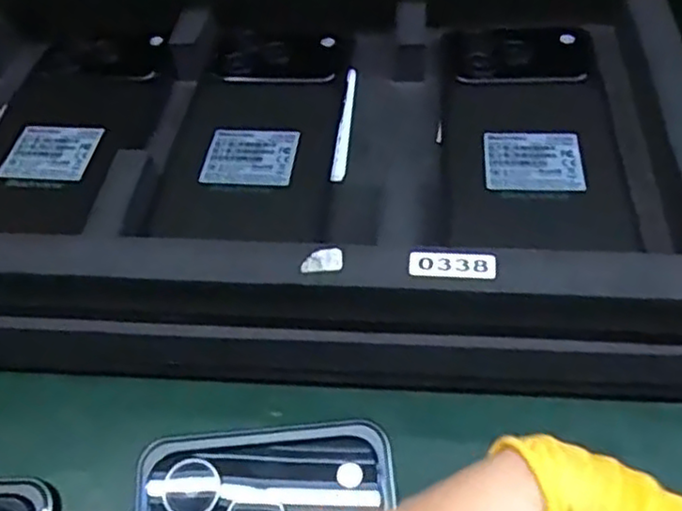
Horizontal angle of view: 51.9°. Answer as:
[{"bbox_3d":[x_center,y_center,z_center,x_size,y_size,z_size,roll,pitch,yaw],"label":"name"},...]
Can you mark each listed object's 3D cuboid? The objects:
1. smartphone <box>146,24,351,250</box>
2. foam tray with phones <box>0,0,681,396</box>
[{"bbox_3d":[-0.039,-0.066,0.335,0.074,0.007,0.150,3,54,6],"label":"smartphone"},{"bbox_3d":[-0.084,-0.048,0.347,0.478,0.078,0.254,0,54,4],"label":"foam tray with phones"}]

